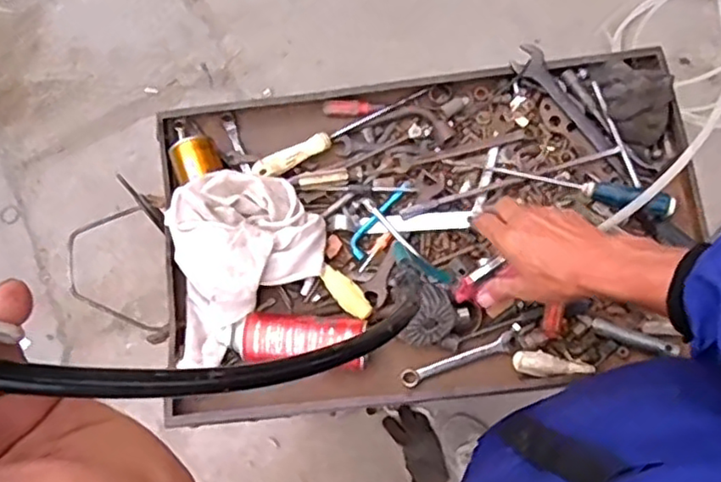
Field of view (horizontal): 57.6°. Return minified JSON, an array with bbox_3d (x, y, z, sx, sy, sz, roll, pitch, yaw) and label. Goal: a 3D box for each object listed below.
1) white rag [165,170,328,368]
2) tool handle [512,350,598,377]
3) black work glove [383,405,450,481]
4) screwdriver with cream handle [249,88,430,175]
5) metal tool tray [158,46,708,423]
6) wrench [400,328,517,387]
[{"bbox_3d":[-0.161,0.020,0.783,0.230,0.078,0.180,-42,76,-7],"label":"white rag"},{"bbox_3d":[0.219,0.143,0.742,0.090,0.017,0.025,9,76,7],"label":"tool handle"},{"bbox_3d":[0.123,0.439,1.384,0.087,0.027,0.175,-25,76,-5],"label":"black work glove"},{"bbox_3d":[-0.026,-0.139,0.834,0.235,0.021,0.026,-29,75,-4],"label":"screwdriver with cream handle"},{"bbox_3d":[0.077,-0.012,0.793,0.634,0.080,0.406,-6,75,0],"label":"metal tool tray"},{"bbox_3d":[0.116,0.138,0.767,0.140,0.013,0.021,-21,74,-1],"label":"wrench"}]

